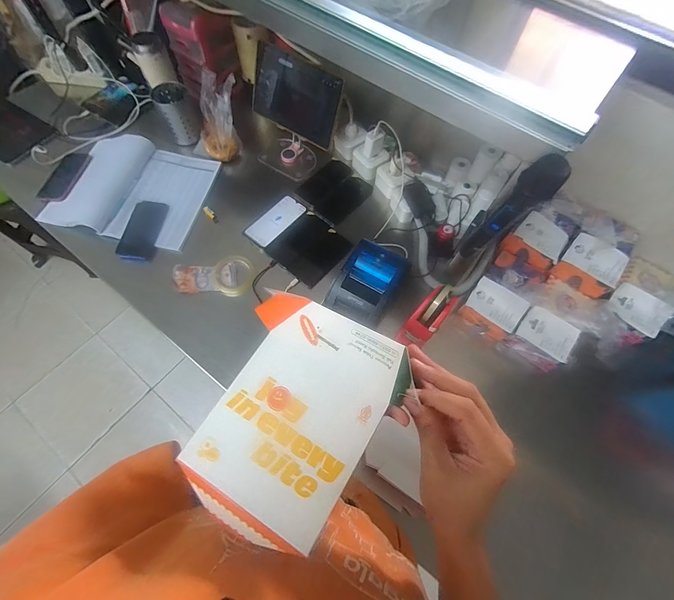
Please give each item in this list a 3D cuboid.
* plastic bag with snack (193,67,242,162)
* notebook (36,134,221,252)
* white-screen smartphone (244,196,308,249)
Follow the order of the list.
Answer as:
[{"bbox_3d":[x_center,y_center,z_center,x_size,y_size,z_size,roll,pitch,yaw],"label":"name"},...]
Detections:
[{"bbox_3d":[-0.335,-0.499,0.871,0.124,0.127,0.188,-3,67,-4],"label":"plastic bag with snack"},{"bbox_3d":[-0.519,-0.289,0.827,0.350,0.030,0.295,13,67,3],"label":"notebook"},{"bbox_3d":[-0.157,-0.203,0.817,0.079,0.010,0.162,38,70,13],"label":"white-screen smartphone"}]

